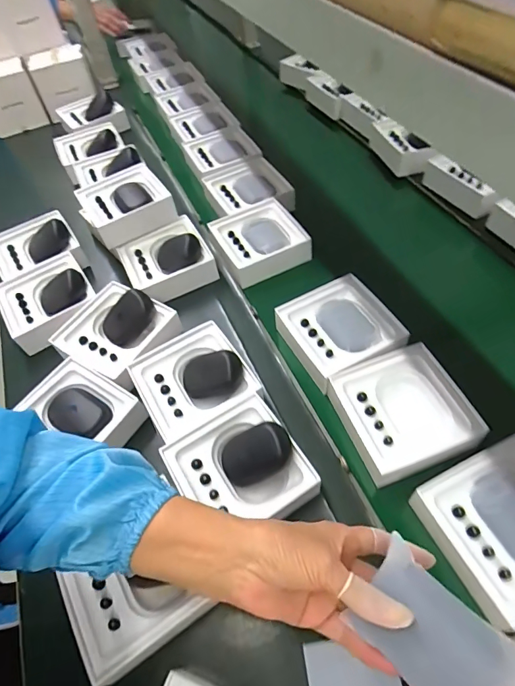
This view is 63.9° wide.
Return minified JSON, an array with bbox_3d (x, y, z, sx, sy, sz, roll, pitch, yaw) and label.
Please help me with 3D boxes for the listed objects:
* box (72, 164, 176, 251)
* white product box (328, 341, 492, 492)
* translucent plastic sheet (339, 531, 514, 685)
[{"bbox_3d":[-0.234,-0.243,0.745,0.142,0.057,0.147,-26,55,-14],"label":"box"},{"bbox_3d":[0.179,0.084,0.506,0.139,0.045,0.142,-21,54,-10],"label":"white product box"},{"bbox_3d":[0.116,0.191,0.257,0.060,0.016,0.109,-48,43,-9],"label":"translucent plastic sheet"}]

